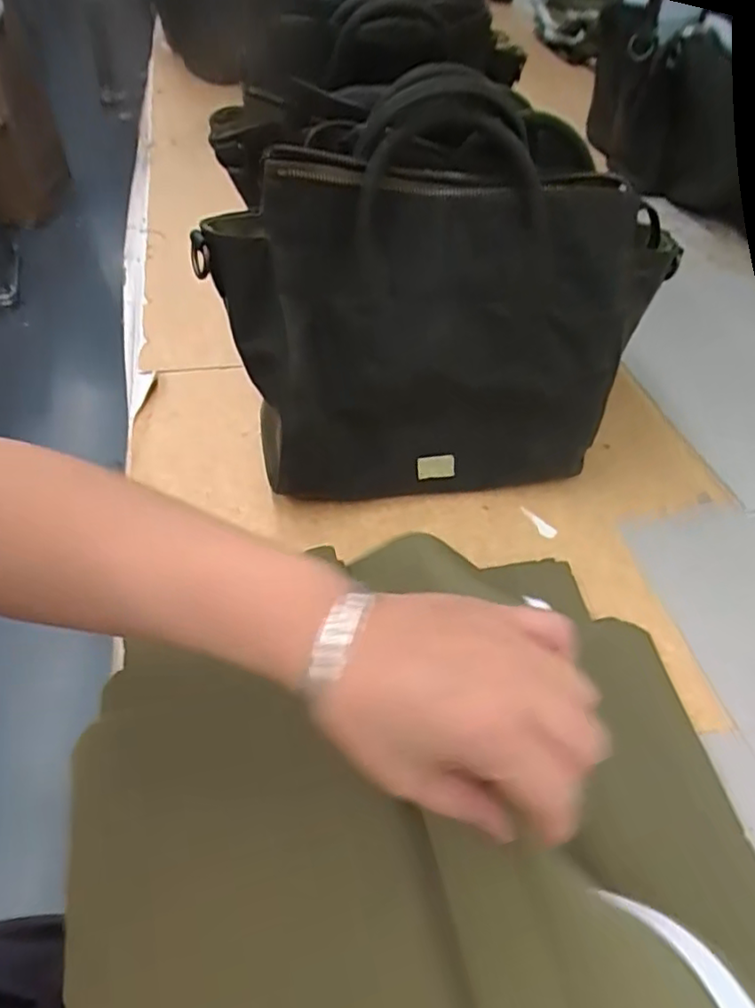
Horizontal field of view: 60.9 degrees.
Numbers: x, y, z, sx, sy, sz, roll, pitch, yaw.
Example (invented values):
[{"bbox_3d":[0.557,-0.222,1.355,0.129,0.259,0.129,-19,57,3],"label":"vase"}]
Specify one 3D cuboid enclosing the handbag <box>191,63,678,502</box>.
[{"bbox_3d":[0.034,-0.126,0.437,0.279,0.224,0.127,-5,48,-9],"label":"handbag"}]

